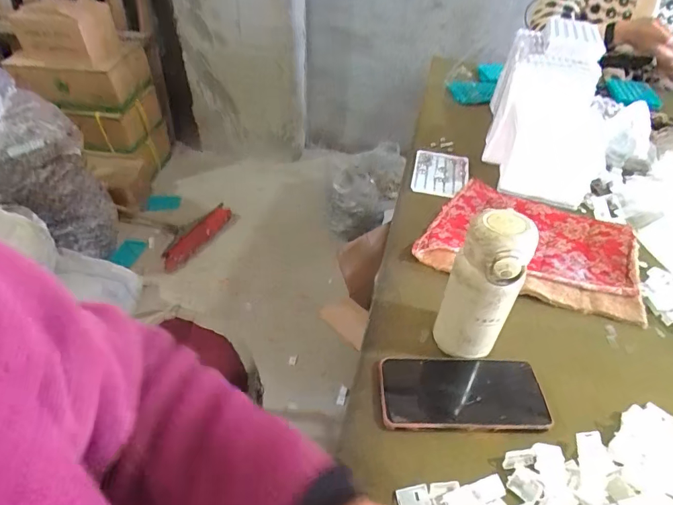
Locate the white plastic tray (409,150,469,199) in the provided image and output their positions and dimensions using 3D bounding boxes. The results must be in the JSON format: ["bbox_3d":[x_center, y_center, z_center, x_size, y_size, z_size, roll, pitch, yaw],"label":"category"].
[{"bbox_3d":[0.184,-0.145,0.772,0.094,0.017,0.132,11,43,12],"label":"white plastic tray"}]

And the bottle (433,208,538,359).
[{"bbox_3d":[0.146,0.039,0.447,0.068,0.171,0.060,21,45,21],"label":"bottle"}]

